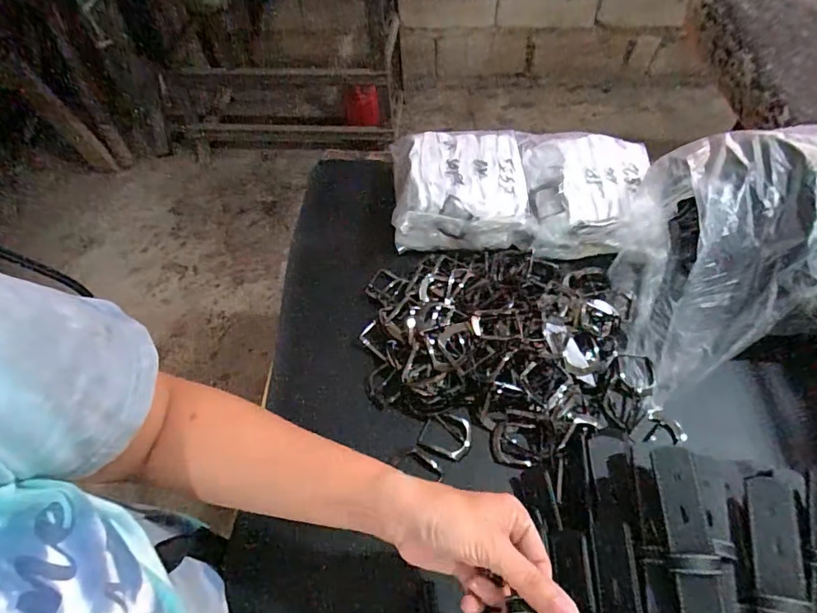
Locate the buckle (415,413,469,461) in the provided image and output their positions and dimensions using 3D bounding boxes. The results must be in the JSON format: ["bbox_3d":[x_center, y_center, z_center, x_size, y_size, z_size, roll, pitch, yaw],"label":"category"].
[{"bbox_3d":[0.041,0.137,0.513,0.053,0.011,0.045,20,58,14],"label":"buckle"}]

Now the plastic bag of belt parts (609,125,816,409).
[{"bbox_3d":[0.410,-0.072,0.531,0.320,0.161,0.243,-10,56,-5],"label":"plastic bag of belt parts"}]

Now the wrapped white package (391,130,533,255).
[{"bbox_3d":[0.067,-0.161,0.648,0.175,0.079,0.175,-2,56,0],"label":"wrapped white package"}]

